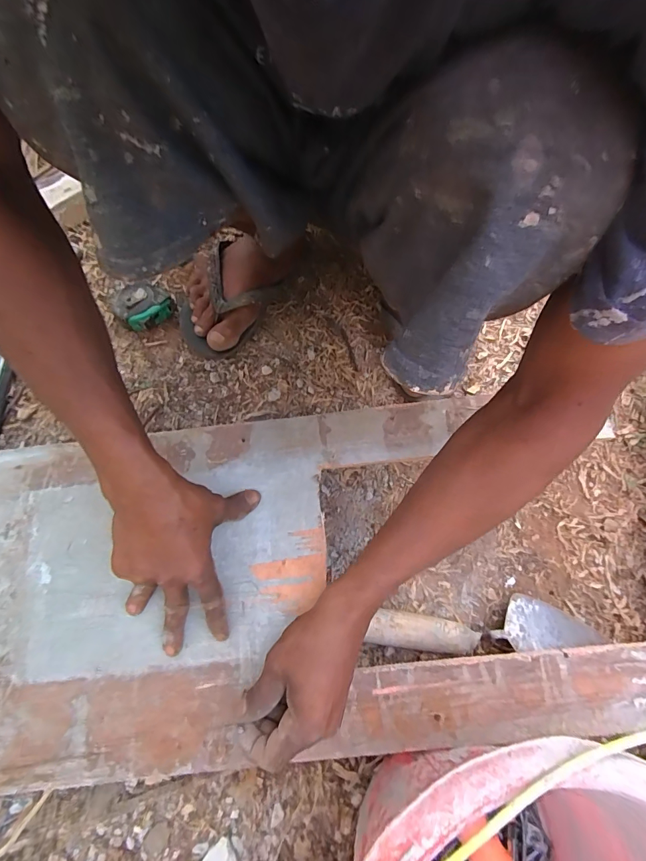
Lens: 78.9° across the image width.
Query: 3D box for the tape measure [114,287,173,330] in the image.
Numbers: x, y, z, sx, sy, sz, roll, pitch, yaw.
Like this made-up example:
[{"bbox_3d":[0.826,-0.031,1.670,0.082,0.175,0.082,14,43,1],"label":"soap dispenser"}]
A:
[{"bbox_3d":[-0.236,-0.162,0.514,0.062,0.034,0.064,43,75,10],"label":"tape measure"}]

